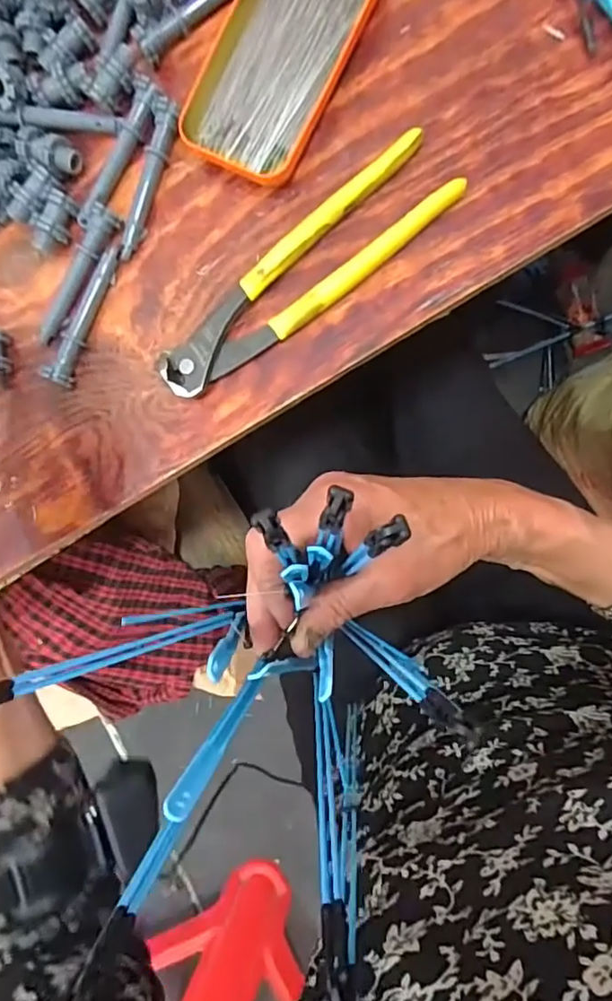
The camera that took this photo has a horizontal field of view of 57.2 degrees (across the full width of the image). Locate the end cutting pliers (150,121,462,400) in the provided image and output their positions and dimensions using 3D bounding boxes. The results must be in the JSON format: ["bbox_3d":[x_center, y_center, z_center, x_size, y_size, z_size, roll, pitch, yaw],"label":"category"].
[{"bbox_3d":[-0.004,-0.135,0.339,0.201,0.019,0.048,-38,83,8],"label":"end cutting pliers"}]

